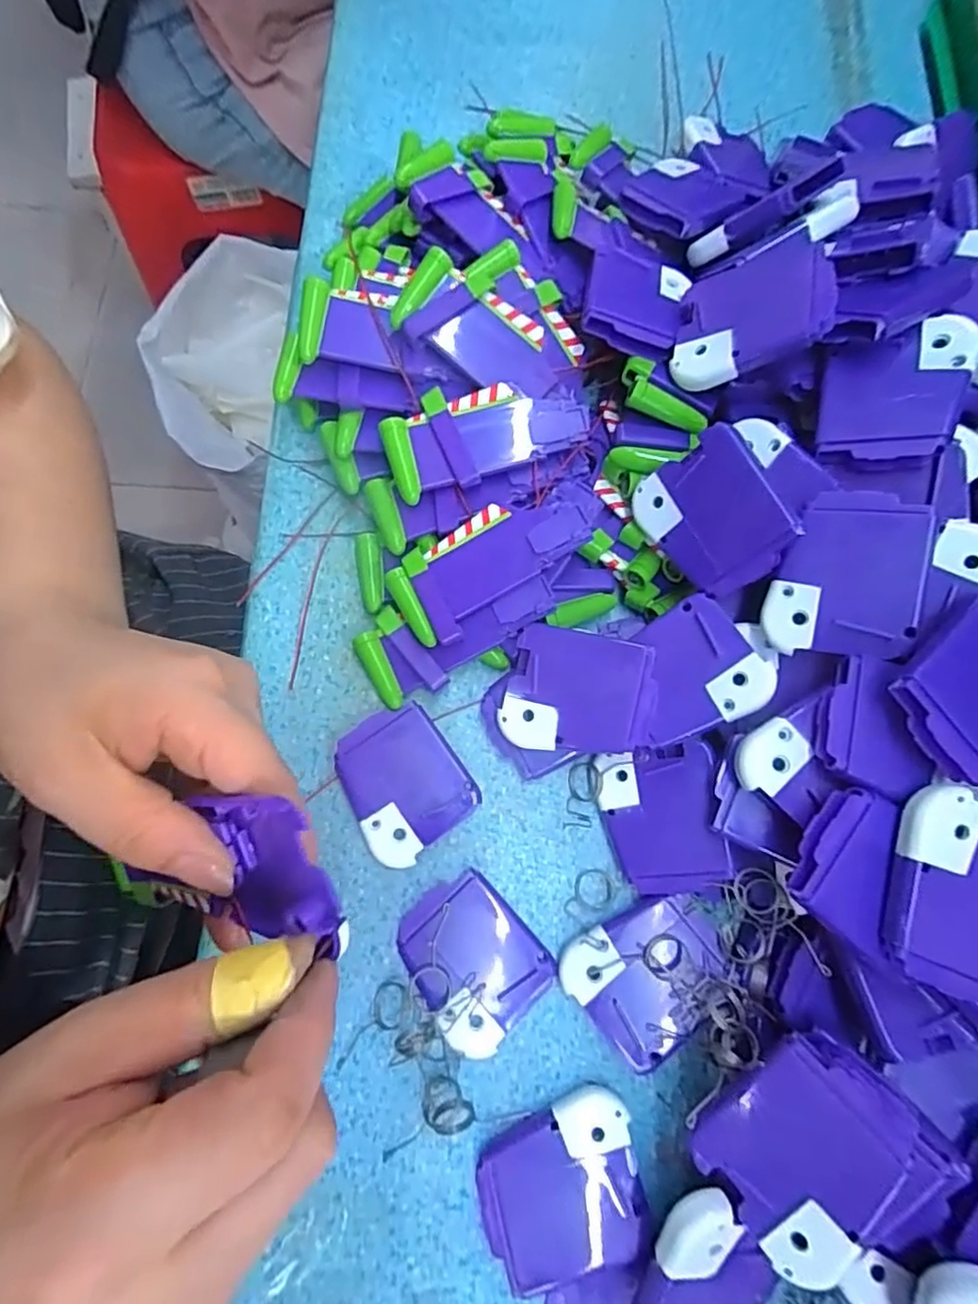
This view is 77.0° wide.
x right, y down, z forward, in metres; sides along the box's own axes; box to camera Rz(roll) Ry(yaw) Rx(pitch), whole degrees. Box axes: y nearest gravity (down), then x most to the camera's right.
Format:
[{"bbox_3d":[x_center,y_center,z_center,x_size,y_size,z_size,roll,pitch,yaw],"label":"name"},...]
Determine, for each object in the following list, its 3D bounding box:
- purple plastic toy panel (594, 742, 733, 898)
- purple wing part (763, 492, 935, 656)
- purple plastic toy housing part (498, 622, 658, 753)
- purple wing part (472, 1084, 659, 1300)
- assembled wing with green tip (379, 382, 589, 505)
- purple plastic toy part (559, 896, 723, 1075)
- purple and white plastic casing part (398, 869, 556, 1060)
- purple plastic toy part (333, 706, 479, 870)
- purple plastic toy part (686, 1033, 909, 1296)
[{"bbox_3d":[0.072,0.071,0.259,0.048,0.006,0.060,-11,79,18],"label":"purple plastic toy panel"},{"bbox_3d":[0.134,-0.029,0.233,0.050,0.004,0.060,10,94,27],"label":"purple wing part"},{"bbox_3d":[0.038,0.018,0.257,0.061,0.004,0.051,13,92,15],"label":"purple plastic toy housing part"},{"bbox_3d":[0.027,0.203,0.233,0.059,0.014,0.051,-13,77,-3],"label":"purple wing part"},{"bbox_3d":[-0.002,-0.100,0.281,0.089,0.015,0.040,-17,91,-2],"label":"assembled wing with green tip"},{"bbox_3d":[0.064,0.130,0.249,0.058,0.004,0.051,-41,73,-9],"label":"purple plastic toy part"},{"bbox_3d":[-0.008,0.128,0.256,0.050,0.009,0.061,-41,80,-9],"label":"purple and white plastic casing part"},{"bbox_3d":[-0.039,0.057,0.275,0.050,0.007,0.060,-35,79,-8],"label":"purple plastic toy part"},{"bbox_3d":[0.101,0.164,0.199,0.050,0.004,0.059,39,98,26],"label":"purple plastic toy part"}]

